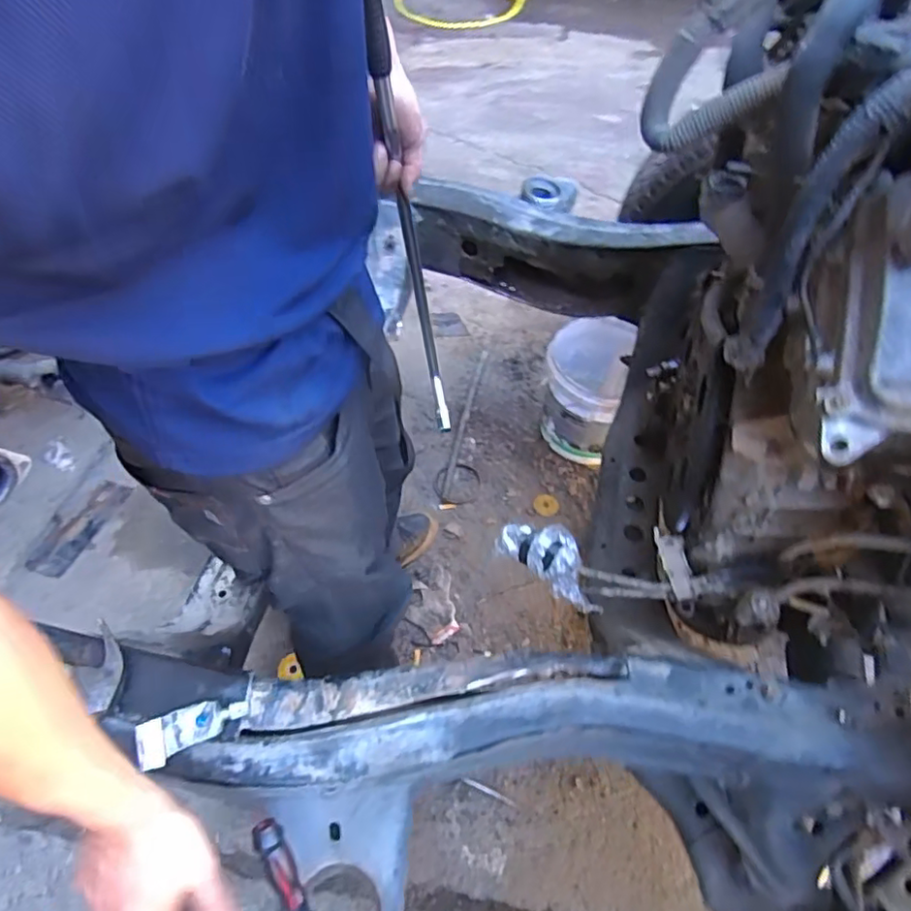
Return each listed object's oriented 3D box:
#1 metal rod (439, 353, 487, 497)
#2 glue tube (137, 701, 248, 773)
[{"bbox_3d":[0.025,-0.096,1.581,0.023,0.012,0.499,9,54,10],"label":"metal rod"},{"bbox_3d":[-0.264,0.274,0.606,0.102,0.016,0.043,-19,54,-11],"label":"glue tube"}]

